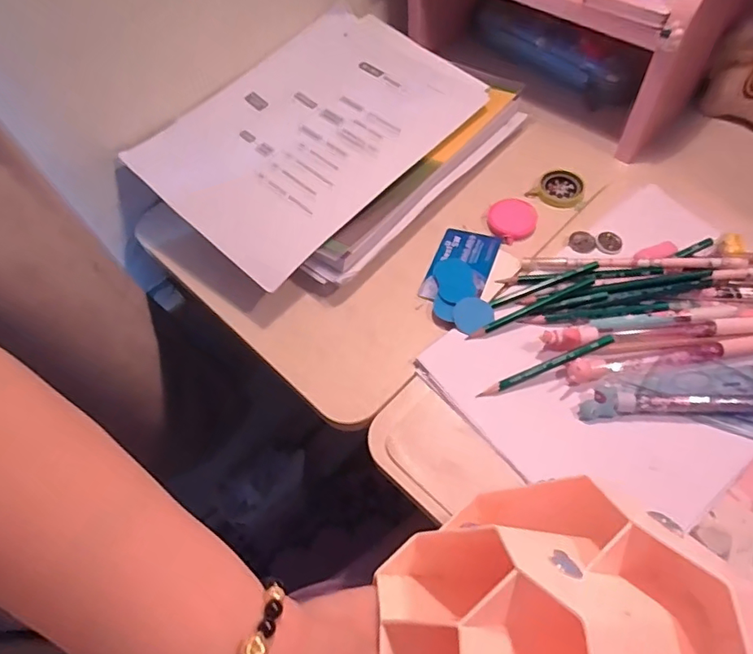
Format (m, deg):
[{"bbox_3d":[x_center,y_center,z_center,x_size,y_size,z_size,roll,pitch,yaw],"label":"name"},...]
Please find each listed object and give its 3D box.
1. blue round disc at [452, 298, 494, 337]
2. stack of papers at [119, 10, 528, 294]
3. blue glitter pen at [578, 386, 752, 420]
[{"bbox_3d":[0.081,-0.010,0.427,0.033,0.006,0.030,-2,58,3],"label":"blue round disc"},{"bbox_3d":[-0.047,-0.180,0.511,0.233,0.074,0.312,35,67,23],"label":"stack of papers"},{"bbox_3d":[0.245,0.056,0.373,0.181,0.017,0.019,-1,58,4],"label":"blue glitter pen"}]

